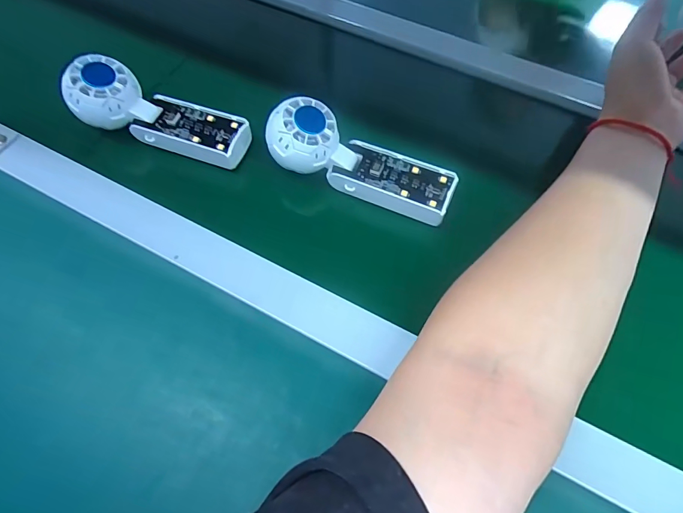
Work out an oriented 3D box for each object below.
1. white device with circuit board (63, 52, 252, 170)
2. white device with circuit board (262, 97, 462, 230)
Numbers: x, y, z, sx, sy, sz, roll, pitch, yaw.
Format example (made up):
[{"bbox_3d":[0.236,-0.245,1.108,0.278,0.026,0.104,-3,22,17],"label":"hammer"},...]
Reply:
[{"bbox_3d":[-0.165,-0.132,0.377,0.156,0.058,0.059,15,64,8],"label":"white device with circuit board"},{"bbox_3d":[0.016,-0.082,0.361,0.164,0.035,0.051,25,65,-1],"label":"white device with circuit board"}]

